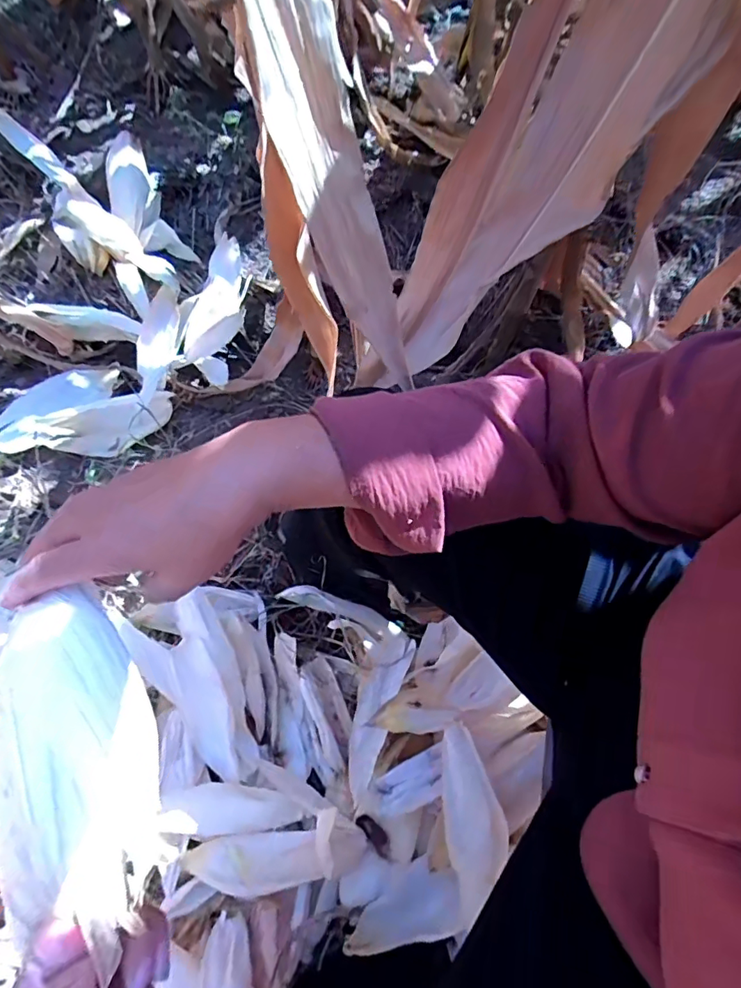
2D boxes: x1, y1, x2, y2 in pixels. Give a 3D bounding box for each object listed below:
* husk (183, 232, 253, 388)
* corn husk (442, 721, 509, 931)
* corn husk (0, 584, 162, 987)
[{"bbox_3d":[-0.266,-0.310,0.859,0.088,0.079,0.231,13,93,2],"label":"husk"},{"bbox_3d":[0.119,0.370,0.594,0.066,0.025,0.190,-8,70,-6],"label":"corn husk"},{"bbox_3d":[-0.147,0.133,0.265,0.068,0.039,0.162,-14,74,-8],"label":"corn husk"}]

